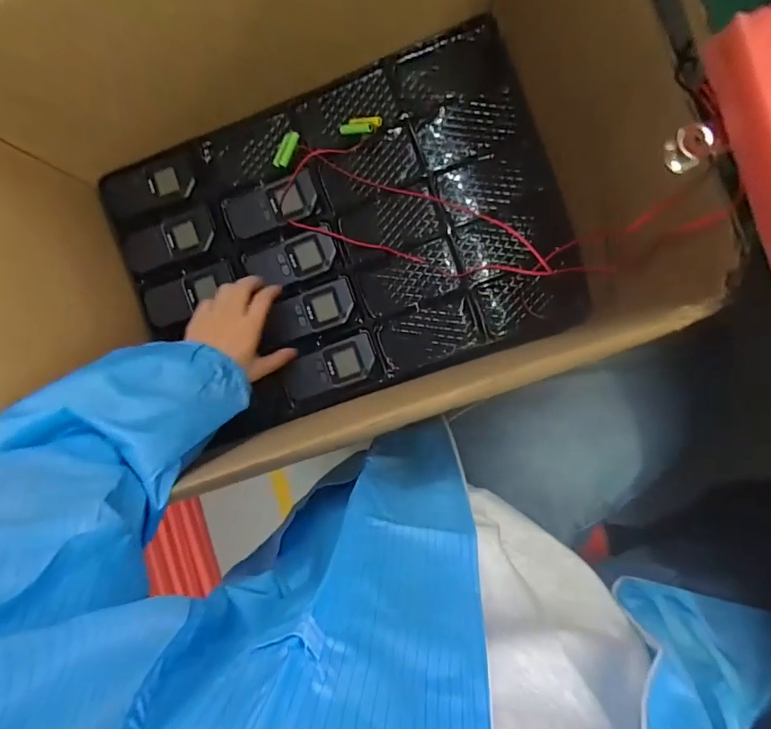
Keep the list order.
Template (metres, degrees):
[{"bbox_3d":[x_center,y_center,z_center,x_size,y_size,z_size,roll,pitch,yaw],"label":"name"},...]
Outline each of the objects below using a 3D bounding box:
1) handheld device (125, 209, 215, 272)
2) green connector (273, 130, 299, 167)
[{"bbox_3d":[-0.272,-0.159,0.601,0.109,0.019,0.050,-20,88,5],"label":"handheld device"},{"bbox_3d":[-0.123,-0.268,0.594,0.021,0.016,0.044,25,92,5],"label":"green connector"}]

